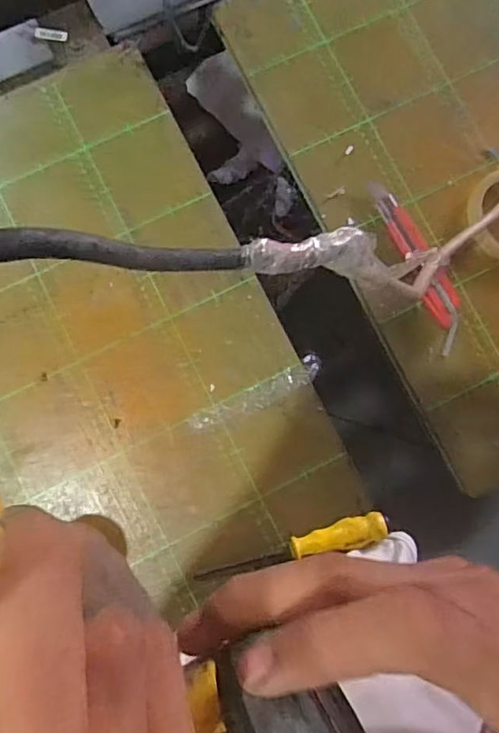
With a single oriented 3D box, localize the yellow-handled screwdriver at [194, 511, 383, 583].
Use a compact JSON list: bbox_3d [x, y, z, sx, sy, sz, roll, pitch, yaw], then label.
[{"bbox_3d":[0.041,0.174,0.538,0.185,0.028,0.026,-13,84,-3],"label":"yellow-handled screwdriver"}]

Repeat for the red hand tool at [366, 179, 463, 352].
[{"bbox_3d":[0.180,-0.111,0.578,0.039,0.018,0.189,-27,84,-4],"label":"red hand tool"}]

